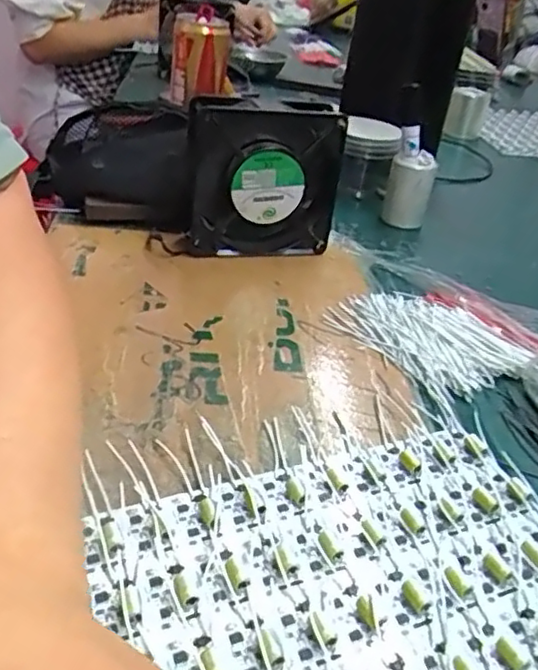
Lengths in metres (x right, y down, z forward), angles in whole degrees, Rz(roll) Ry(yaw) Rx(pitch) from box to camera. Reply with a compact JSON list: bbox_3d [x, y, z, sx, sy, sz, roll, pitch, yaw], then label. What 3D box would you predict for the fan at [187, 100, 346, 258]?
[{"bbox_3d":[-0.005,-0.125,0.524,0.122,0.124,0.037,3,33,-5],"label":"fan"}]

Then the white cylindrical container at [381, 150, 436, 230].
[{"bbox_3d":[0.139,-0.143,0.636,0.042,0.068,0.037,12,34,8],"label":"white cylindrical container"}]

